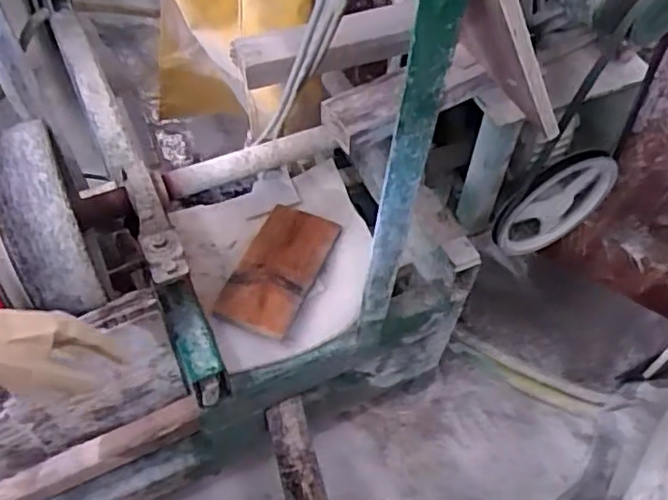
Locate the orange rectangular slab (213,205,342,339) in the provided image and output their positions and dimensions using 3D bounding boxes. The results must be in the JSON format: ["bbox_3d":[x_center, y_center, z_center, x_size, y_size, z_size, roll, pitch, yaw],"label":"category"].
[{"bbox_3d":[-0.091,0.028,1.053,0.125,0.022,0.242,20,56,12],"label":"orange rectangular slab"}]

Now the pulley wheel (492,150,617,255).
[{"bbox_3d":[0.344,-0.073,1.008,0.188,0.202,0.032,-18,57,-15],"label":"pulley wheel"}]

